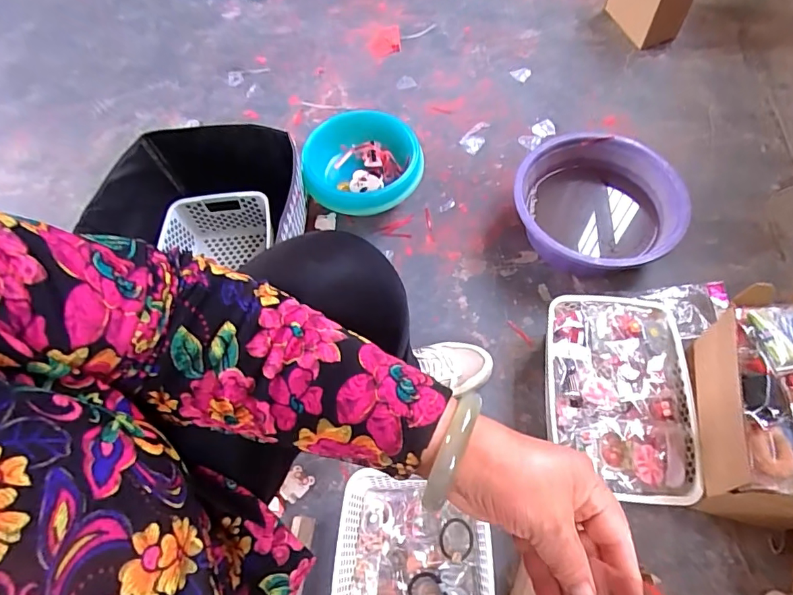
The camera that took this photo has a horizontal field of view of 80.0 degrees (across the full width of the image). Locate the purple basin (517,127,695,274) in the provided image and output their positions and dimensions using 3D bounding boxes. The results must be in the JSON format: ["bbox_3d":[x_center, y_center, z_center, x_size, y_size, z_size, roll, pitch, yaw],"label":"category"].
[{"bbox_3d":[0.364,-0.161,0.872,0.282,0.121,0.261,-1,62,3],"label":"purple basin"}]

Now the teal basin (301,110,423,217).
[{"bbox_3d":[-0.068,-0.255,0.956,0.229,0.104,0.225,-2,62,2],"label":"teal basin"}]

